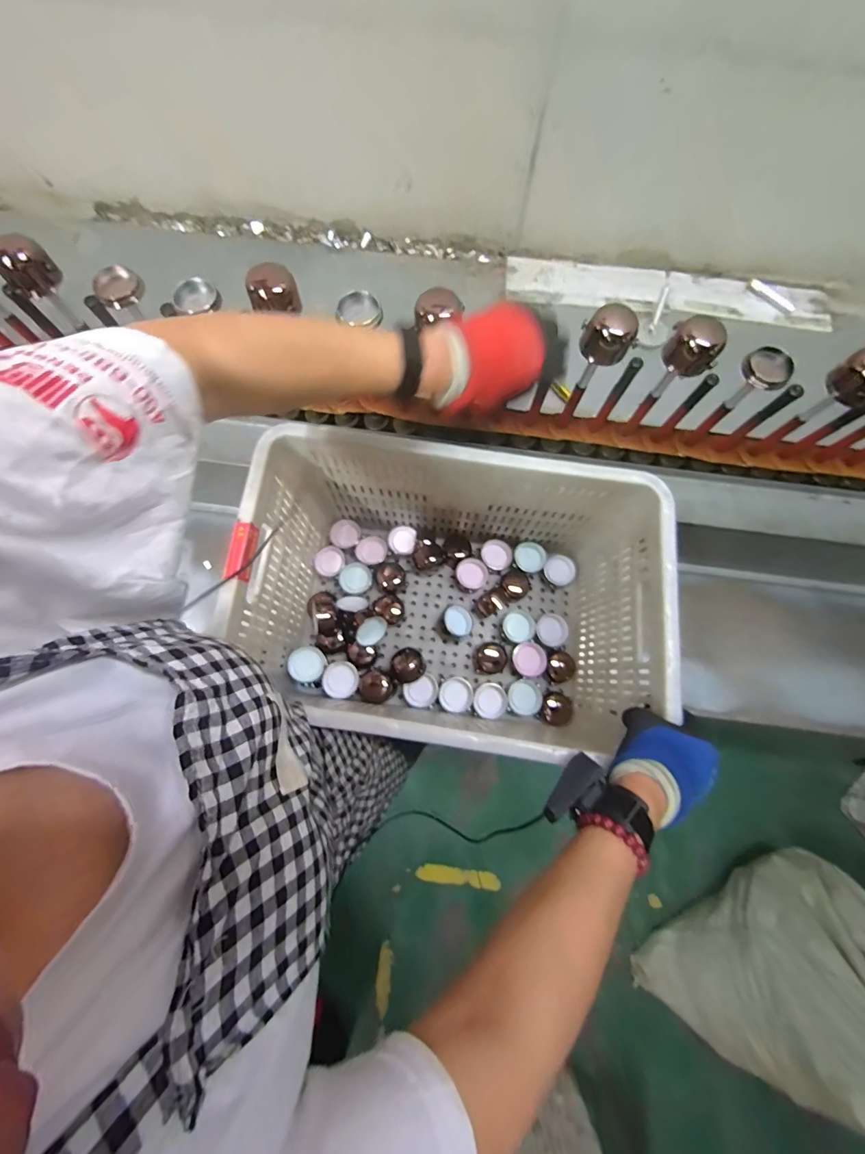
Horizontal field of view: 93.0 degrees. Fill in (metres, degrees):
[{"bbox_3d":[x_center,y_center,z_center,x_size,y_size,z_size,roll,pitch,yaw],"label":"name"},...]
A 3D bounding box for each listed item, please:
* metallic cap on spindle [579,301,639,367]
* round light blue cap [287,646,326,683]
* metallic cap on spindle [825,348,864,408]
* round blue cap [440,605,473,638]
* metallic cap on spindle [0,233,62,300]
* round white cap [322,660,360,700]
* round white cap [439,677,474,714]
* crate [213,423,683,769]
[{"bbox_3d":[0.215,-0.293,0.497,0.061,0.044,0.048,36,77,8],"label":"metallic cap on spindle"},{"bbox_3d":[-0.208,0.144,0.678,0.057,0.013,0.057,0,75,-1],"label":"round light blue cap"},{"bbox_3d":[0.511,-0.235,0.484,0.042,0.051,0.059,-28,77,-9],"label":"metallic cap on spindle"},{"bbox_3d":[0.041,0.083,0.734,0.051,0.039,0.056,0,75,-1],"label":"round blue cap"},{"bbox_3d":[-0.490,-0.377,0.496,0.058,0.044,0.046,-35,78,-10],"label":"metallic cap on spindle"},{"bbox_3d":[-0.149,0.168,0.670,0.055,0.019,0.059,0,75,-1],"label":"round white cap"},{"bbox_3d":[0.041,0.205,0.711,0.058,0.025,0.056,0,75,-1],"label":"round white cap"},{"bbox_3d":[0.020,0.038,0.620,0.517,0.293,0.332,8,75,1],"label":"crate"}]

